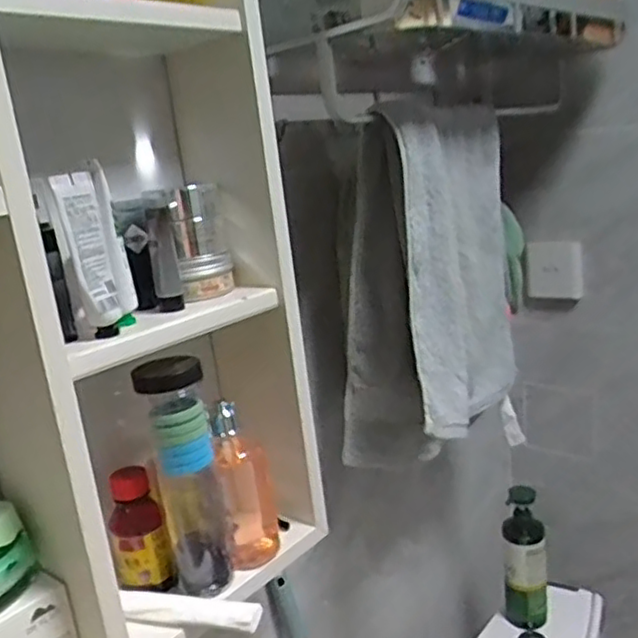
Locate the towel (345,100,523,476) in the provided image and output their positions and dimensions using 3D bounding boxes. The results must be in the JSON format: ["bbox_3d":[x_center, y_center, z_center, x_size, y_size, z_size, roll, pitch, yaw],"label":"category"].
[{"bbox_3d":[0.122,-0.037,0.743,0.138,0.355,0.297,2,17,32],"label":"towel"}]

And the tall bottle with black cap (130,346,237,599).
[{"bbox_3d":[-0.103,0.123,0.530,0.046,0.191,0.039,-8,14,-2],"label":"tall bottle with black cap"}]

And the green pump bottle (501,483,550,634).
[{"bbox_3d":[0.294,0.345,0.961,0.058,0.216,0.050,-3,15,17],"label":"green pump bottle"}]

